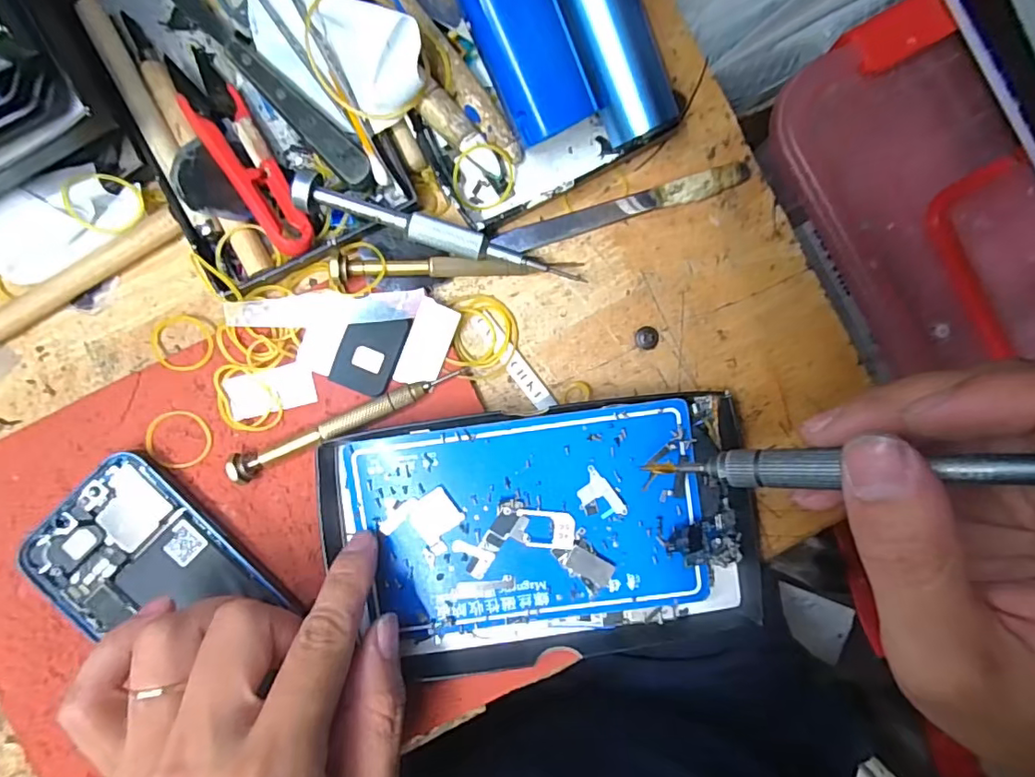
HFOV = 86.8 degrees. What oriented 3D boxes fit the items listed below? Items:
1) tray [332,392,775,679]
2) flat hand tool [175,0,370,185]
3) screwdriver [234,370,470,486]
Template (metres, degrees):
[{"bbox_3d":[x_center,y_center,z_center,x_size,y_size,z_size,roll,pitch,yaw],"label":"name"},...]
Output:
[{"bbox_3d":[0.012,0.065,0.241,0.180,0.014,0.109,-7,89,-1],"label":"tray"},{"bbox_3d":[-0.113,-0.137,0.237,0.129,0.005,0.014,44,91,-1],"label":"flat hand tool"},{"bbox_3d":[-0.073,0.014,0.242,0.110,0.013,0.011,-24,91,0],"label":"screwdriver"}]

